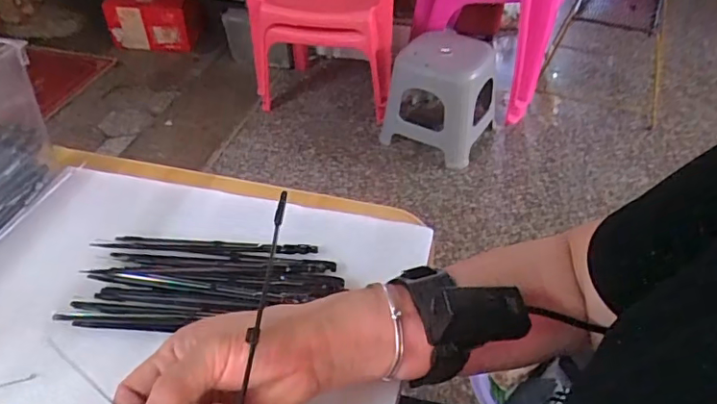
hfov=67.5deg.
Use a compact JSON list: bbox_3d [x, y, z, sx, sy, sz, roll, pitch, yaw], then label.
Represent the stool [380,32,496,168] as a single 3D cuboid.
[{"bbox_3d":[0.283,-0.343,1.685,0.273,0.290,0.363,23,48,24],"label":"stool"}]

